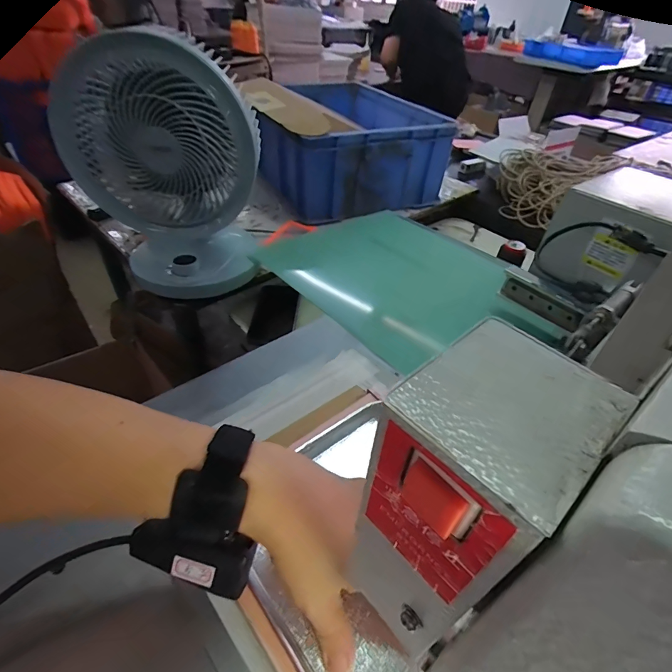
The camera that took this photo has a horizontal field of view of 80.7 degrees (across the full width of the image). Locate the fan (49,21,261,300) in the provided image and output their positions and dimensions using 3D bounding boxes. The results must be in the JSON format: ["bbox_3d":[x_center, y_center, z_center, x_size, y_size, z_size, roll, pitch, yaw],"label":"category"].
[{"bbox_3d":[-0.243,-0.233,0.560,0.217,0.285,0.240,-22,48,-26],"label":"fan"}]

